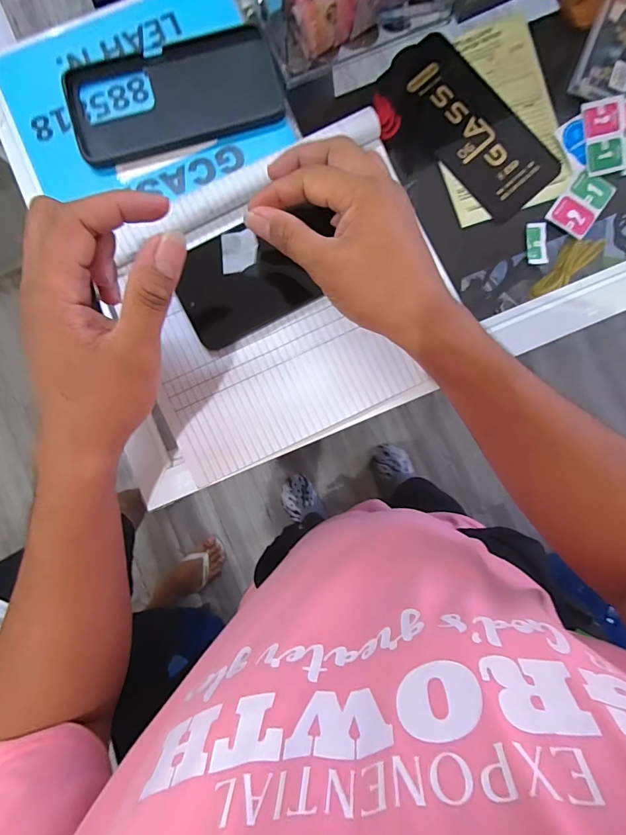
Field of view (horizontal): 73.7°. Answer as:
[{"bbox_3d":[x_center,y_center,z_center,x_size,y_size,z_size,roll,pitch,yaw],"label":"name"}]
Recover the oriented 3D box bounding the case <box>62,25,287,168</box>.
[{"bbox_3d":[-0.117,-0.272,0.350,0.170,0.017,0.088,-16,86,0],"label":"case"}]

